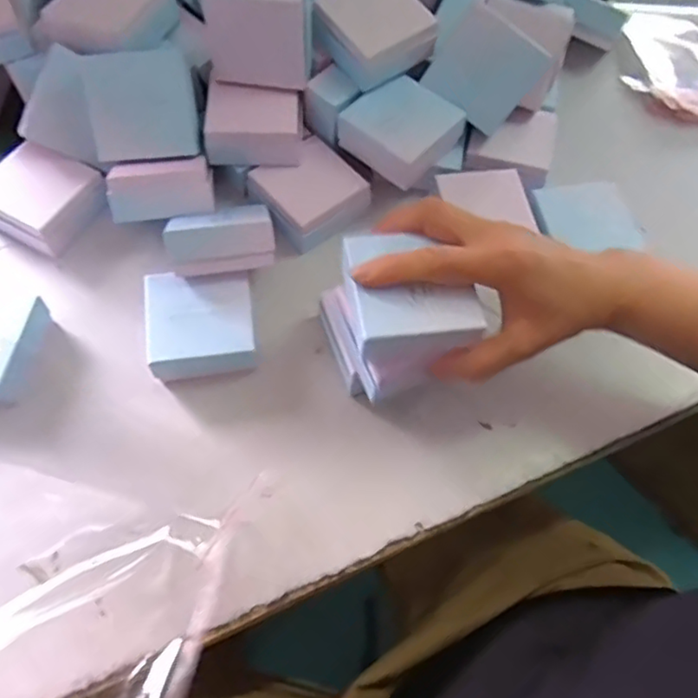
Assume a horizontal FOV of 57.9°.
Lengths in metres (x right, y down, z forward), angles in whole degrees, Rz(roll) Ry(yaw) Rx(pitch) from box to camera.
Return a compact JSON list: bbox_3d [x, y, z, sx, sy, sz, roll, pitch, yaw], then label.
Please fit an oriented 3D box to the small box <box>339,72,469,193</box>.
[{"bbox_3d":[0.045,-0.181,0.520,0.079,0.037,0.075,39,67,15],"label":"small box"}]

